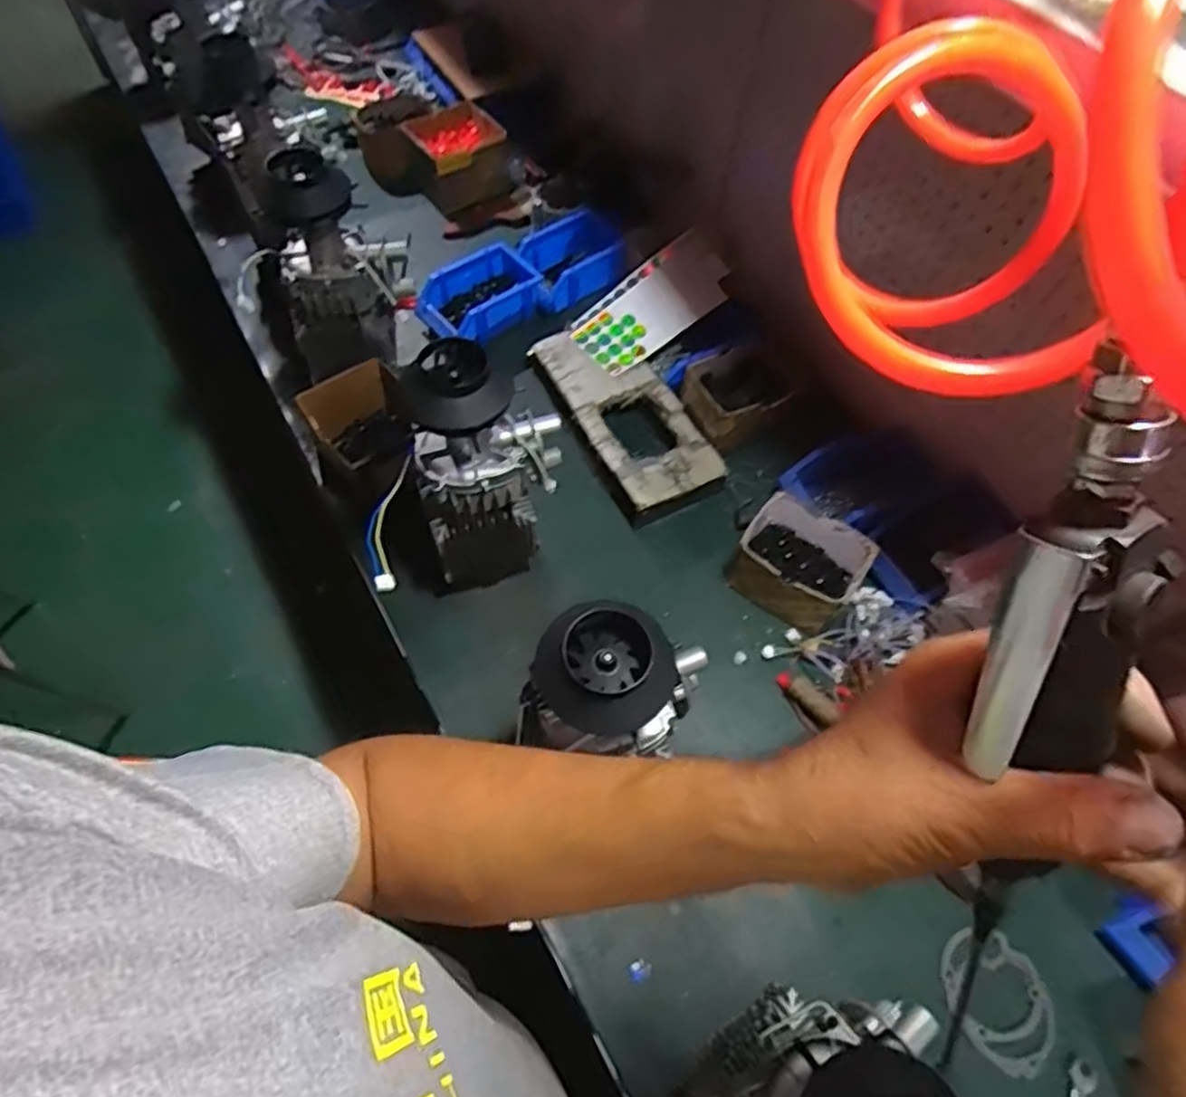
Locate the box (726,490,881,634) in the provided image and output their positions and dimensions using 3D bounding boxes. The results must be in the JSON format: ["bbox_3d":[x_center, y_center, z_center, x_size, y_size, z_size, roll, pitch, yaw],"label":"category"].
[{"bbox_3d":[0.261,0.023,0.902,0.148,0.100,0.124,34,62,15],"label":"box"}]

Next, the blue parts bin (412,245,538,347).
[{"bbox_3d":[-0.180,-0.408,1.146,0.192,0.079,0.118,-34,67,-22],"label":"blue parts bin"}]

